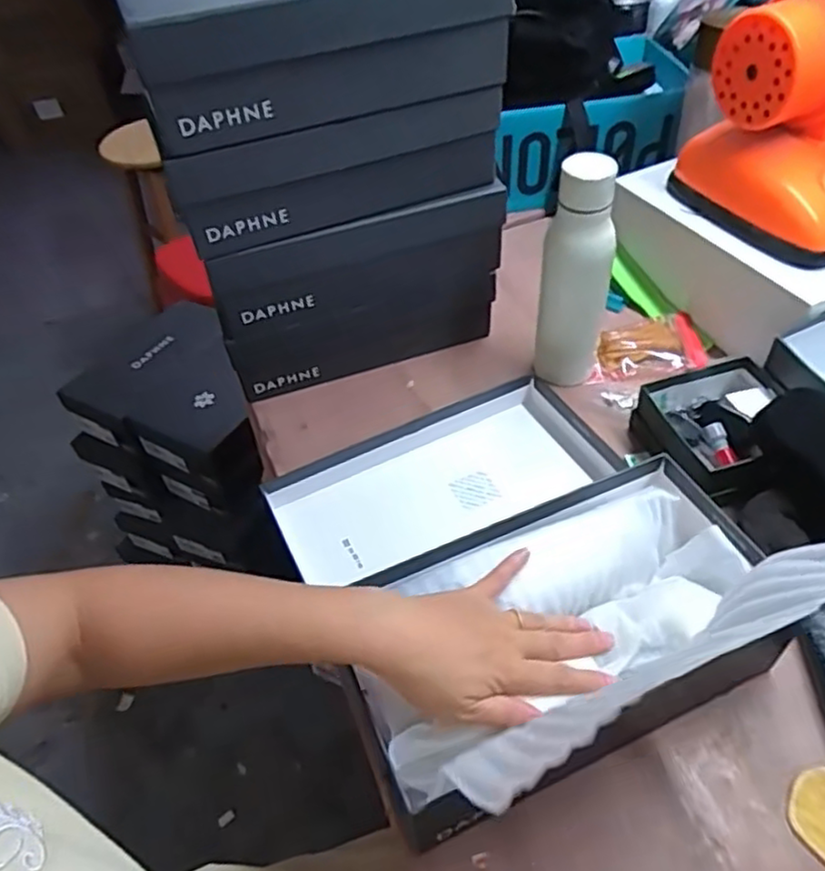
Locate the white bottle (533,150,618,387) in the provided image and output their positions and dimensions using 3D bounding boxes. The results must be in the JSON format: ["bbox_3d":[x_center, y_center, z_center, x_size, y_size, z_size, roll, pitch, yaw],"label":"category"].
[{"bbox_3d":[0.157,-0.151,0.665,0.056,0.225,0.050,34,59,31],"label":"white bottle"}]

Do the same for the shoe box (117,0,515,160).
[{"bbox_3d":[-0.083,-0.339,0.574,0.296,0.102,0.148,-21,49,-13],"label":"shoe box"}]

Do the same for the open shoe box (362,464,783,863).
[{"bbox_3d":[0.109,0.143,0.502,0.306,0.090,0.155,-21,49,-13],"label":"open shoe box"}]

